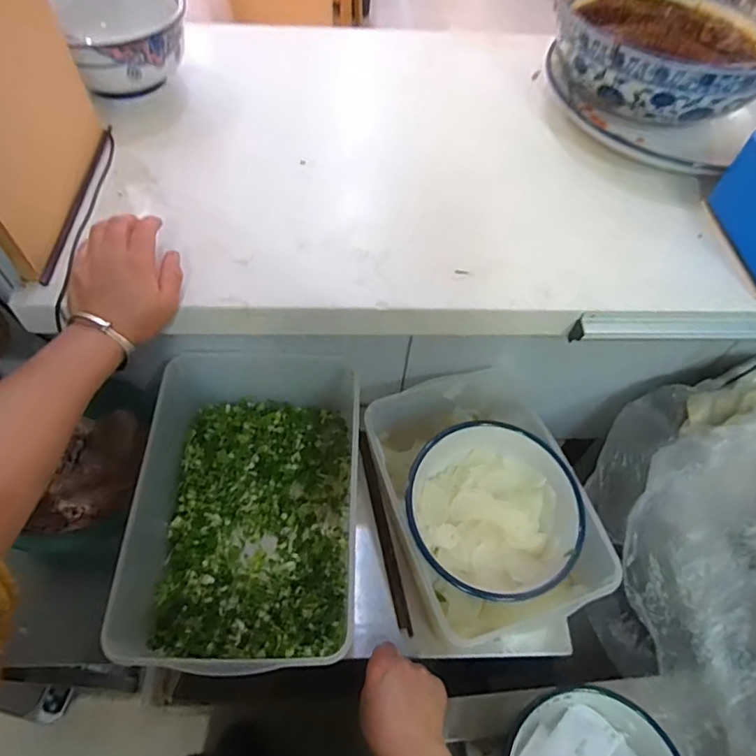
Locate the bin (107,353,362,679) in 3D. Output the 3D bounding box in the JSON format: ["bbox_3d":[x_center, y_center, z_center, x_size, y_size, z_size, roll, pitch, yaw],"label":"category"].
[{"bbox_3d":[-0.133,0.130,0.566,0.216,0.113,0.314,-2,58,-5],"label":"bin"}]

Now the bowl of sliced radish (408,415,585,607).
[{"bbox_3d":[0.117,0.141,0.555,0.169,0.080,0.174,1,58,-3],"label":"bowl of sliced radish"}]

